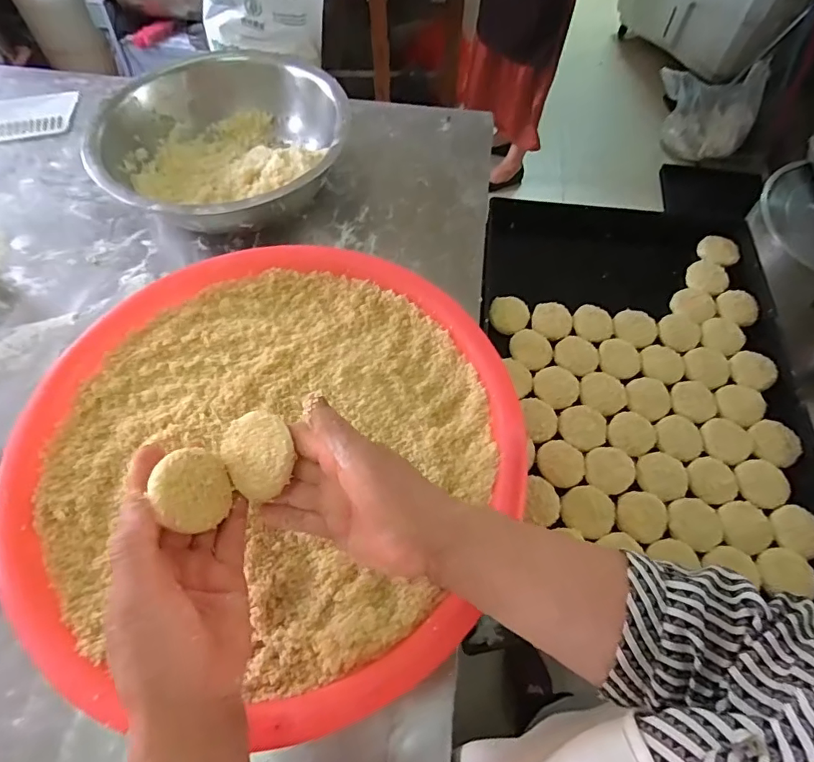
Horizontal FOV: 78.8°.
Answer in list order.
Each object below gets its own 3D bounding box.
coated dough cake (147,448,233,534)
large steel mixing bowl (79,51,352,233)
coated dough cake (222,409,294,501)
[{"bbox_3d":[-0.152,0.076,0.347,0.023,0.054,0.054,-26,64,29],"label":"coated dough cake"},{"bbox_3d":[-0.259,-0.327,0.723,0.338,0.110,0.299,-5,61,-7],"label":"large steel mixing bowl"},{"bbox_3d":[-0.108,0.053,0.366,0.056,0.017,0.058,-36,78,18],"label":"coated dough cake"}]

